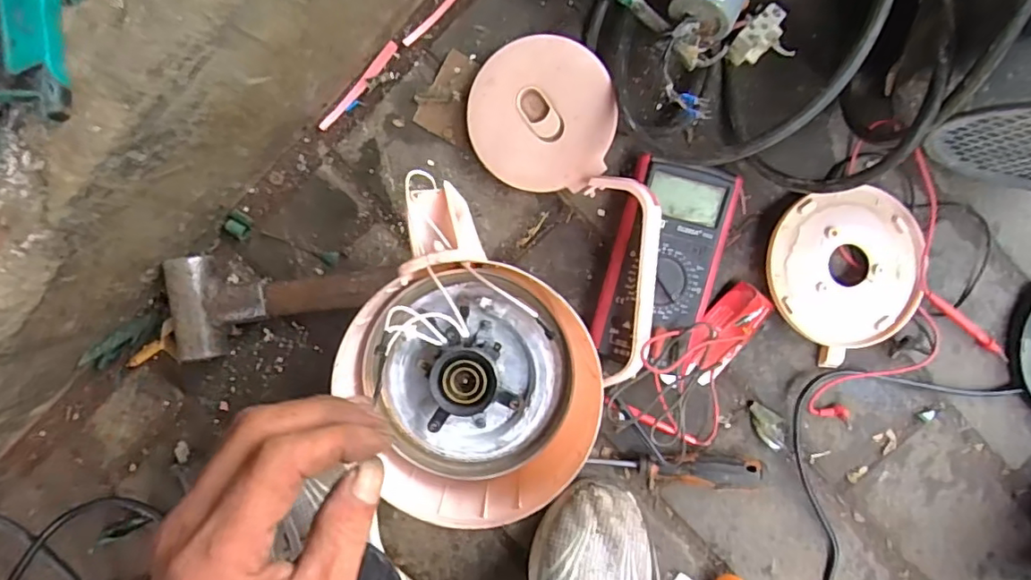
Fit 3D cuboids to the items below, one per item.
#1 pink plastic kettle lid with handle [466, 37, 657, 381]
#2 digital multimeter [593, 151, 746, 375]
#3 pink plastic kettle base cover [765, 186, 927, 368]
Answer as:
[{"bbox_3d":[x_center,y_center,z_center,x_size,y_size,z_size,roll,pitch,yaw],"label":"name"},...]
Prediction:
[{"bbox_3d":[0.051,-0.079,0.470,0.118,0.062,0.271,-25,93,3],"label":"pink plastic kettle lid with handle"},{"bbox_3d":[0.126,-0.023,0.480,0.092,0.043,0.169,15,94,0],"label":"digital multimeter"},{"bbox_3d":[0.288,-0.022,0.486,0.138,0.024,0.135,-40,92,3],"label":"pink plastic kettle base cover"}]

